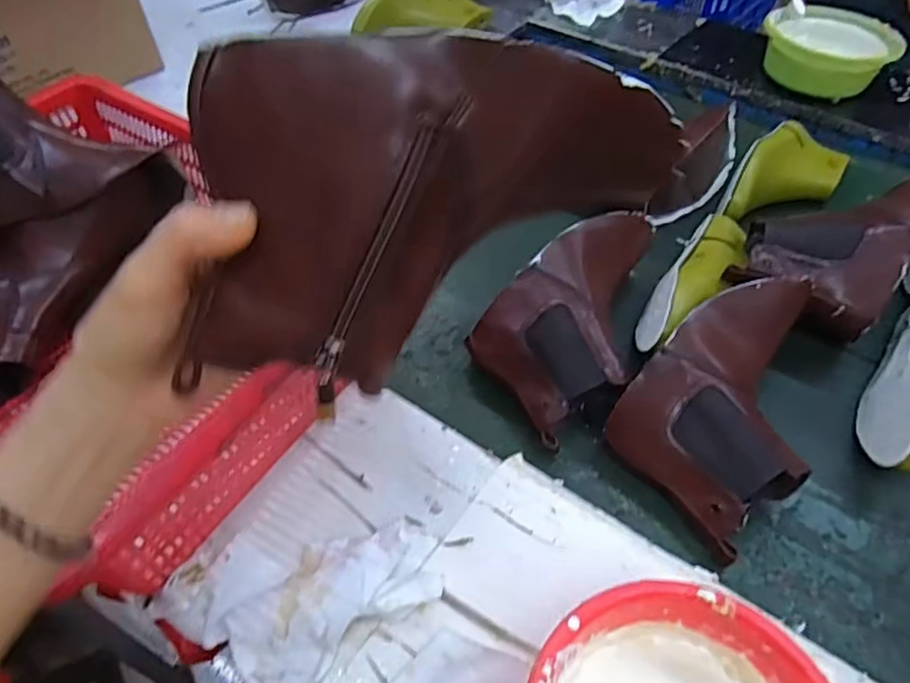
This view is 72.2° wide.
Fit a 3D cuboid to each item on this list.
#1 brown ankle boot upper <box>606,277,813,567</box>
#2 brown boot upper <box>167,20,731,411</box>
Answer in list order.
[{"bbox_3d":[0.264,0.051,0.571,0.229,0.081,0.154,-36,60,-22],"label":"brown ankle boot upper"},{"bbox_3d":[0.005,-0.089,0.288,0.274,0.115,0.097,-32,59,-20],"label":"brown boot upper"}]

